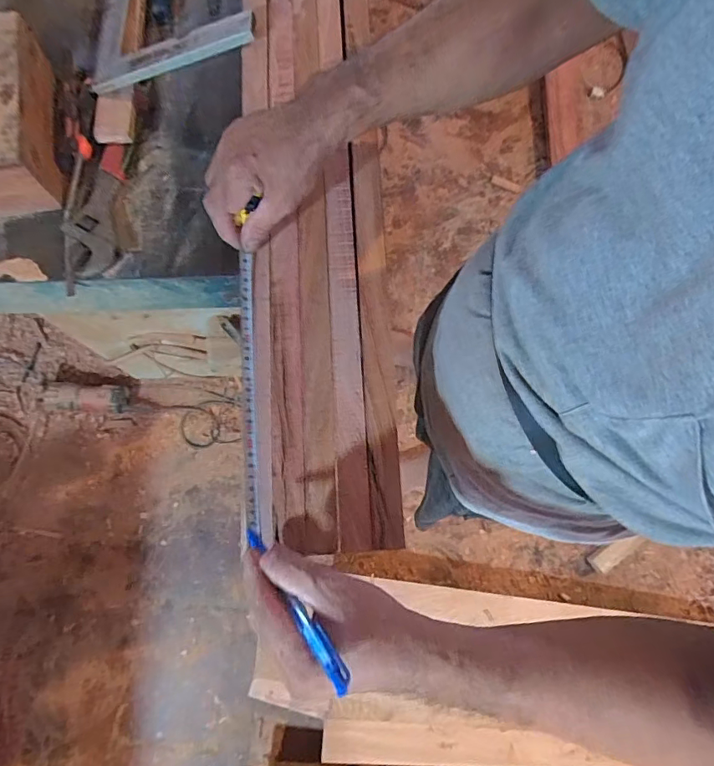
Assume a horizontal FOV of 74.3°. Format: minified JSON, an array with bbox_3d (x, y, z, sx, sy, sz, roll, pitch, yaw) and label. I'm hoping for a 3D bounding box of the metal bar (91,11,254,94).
[{"bbox_3d":[-0.219,-0.390,0.559,0.218,0.022,0.032,-6,73,18],"label":"metal bar"}]

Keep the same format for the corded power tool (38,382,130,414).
[{"bbox_3d":[-0.718,0.037,1.240,0.216,0.072,0.073,2,73,-14],"label":"corded power tool"}]

